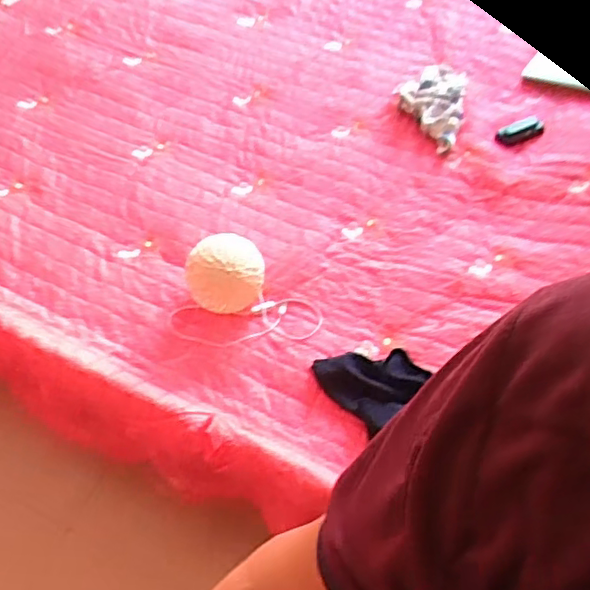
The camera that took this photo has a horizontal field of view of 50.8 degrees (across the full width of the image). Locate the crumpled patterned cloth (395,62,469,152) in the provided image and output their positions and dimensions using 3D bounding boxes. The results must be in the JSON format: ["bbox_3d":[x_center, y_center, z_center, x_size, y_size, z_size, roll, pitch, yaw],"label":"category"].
[{"bbox_3d":[0.325,-0.459,1.478,0.148,0.034,0.314,10,59,9],"label":"crumpled patterned cloth"}]

